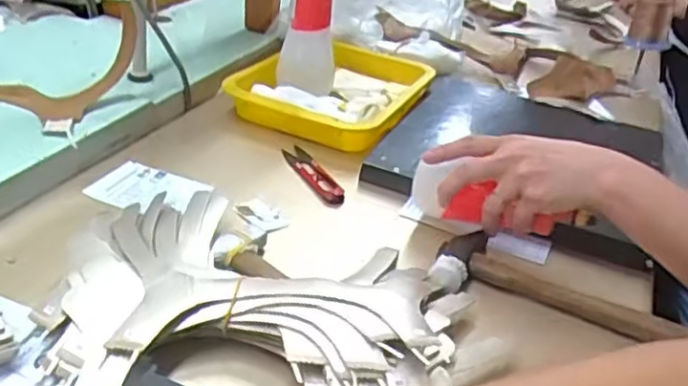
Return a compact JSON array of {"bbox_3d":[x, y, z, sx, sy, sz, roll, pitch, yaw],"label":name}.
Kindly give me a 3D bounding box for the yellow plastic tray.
[{"bbox_3d":[-0.008,-0.133,0.863,0.189,0.043,0.261,20,32,19],"label":"yellow plastic tray"}]

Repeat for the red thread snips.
[{"bbox_3d":[-0.031,-0.022,0.709,0.028,0.008,0.111,-9,35,-27],"label":"red thread snips"}]

